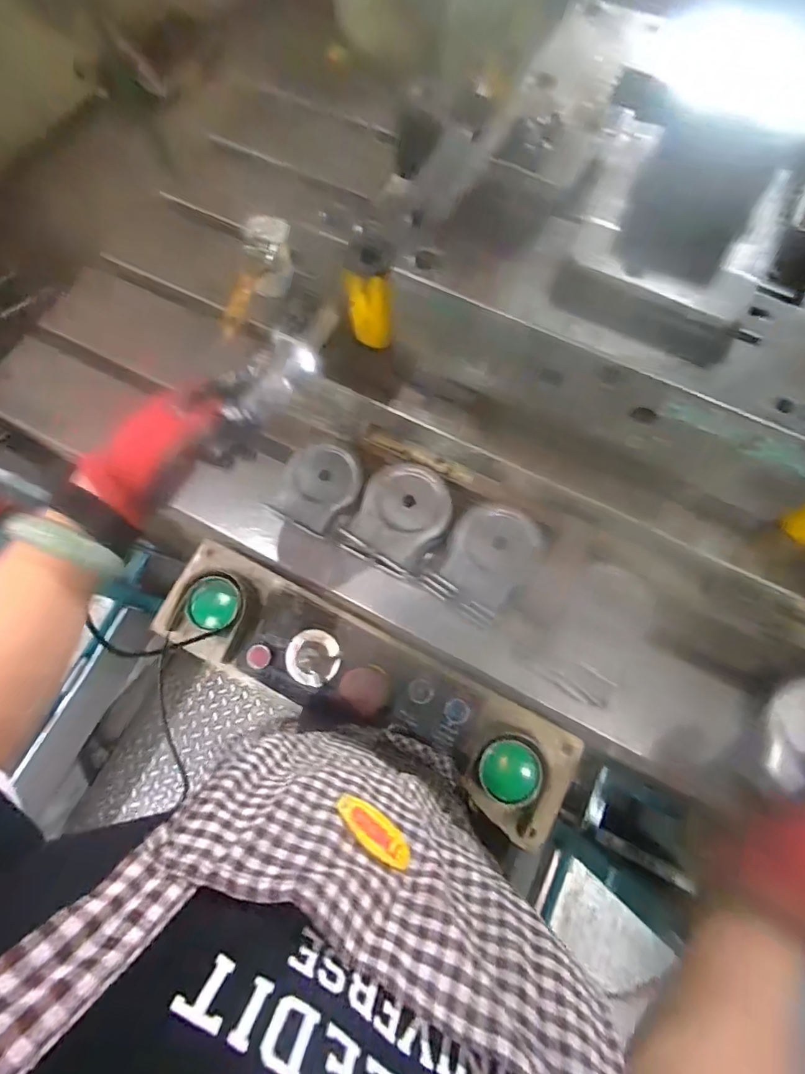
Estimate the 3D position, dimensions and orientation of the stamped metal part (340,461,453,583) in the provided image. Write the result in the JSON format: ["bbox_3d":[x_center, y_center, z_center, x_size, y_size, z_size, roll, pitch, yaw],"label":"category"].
[{"bbox_3d":[-0.003,-0.023,0.584,0.099,0.061,0.121,33,75,10],"label":"stamped metal part"}]

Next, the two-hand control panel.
[{"bbox_3d":[-0.051,0.190,0.632,0.559,0.070,0.147,27,74,9],"label":"two-hand control panel"}]

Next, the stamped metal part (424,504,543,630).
[{"bbox_3d":[0.095,0.025,0.567,0.091,0.064,0.125,32,75,10],"label":"stamped metal part"}]

